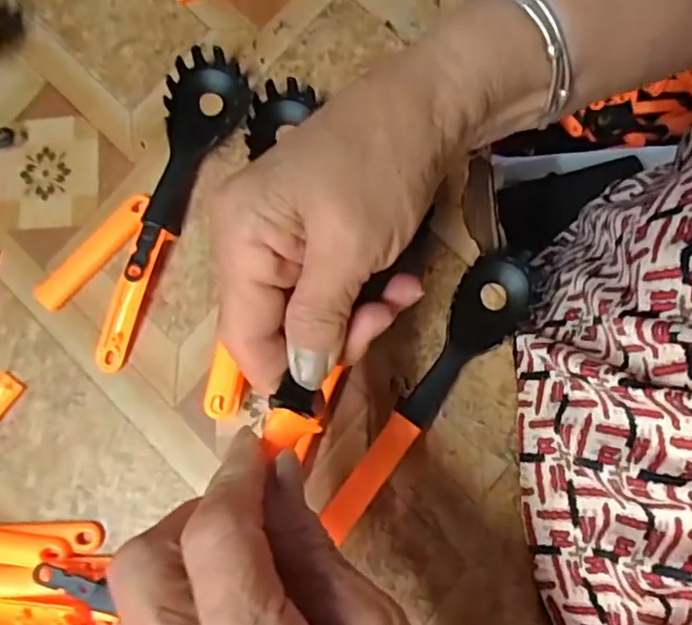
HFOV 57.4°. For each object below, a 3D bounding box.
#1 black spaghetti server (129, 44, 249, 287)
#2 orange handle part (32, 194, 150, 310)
[{"bbox_3d":[-0.085,-0.078,0.329,0.041,0.020,0.123,17,77,7],"label":"black spaghetti server"},{"bbox_3d":[-0.131,-0.033,0.329,0.018,0.006,0.074,42,81,12],"label":"orange handle part"}]

